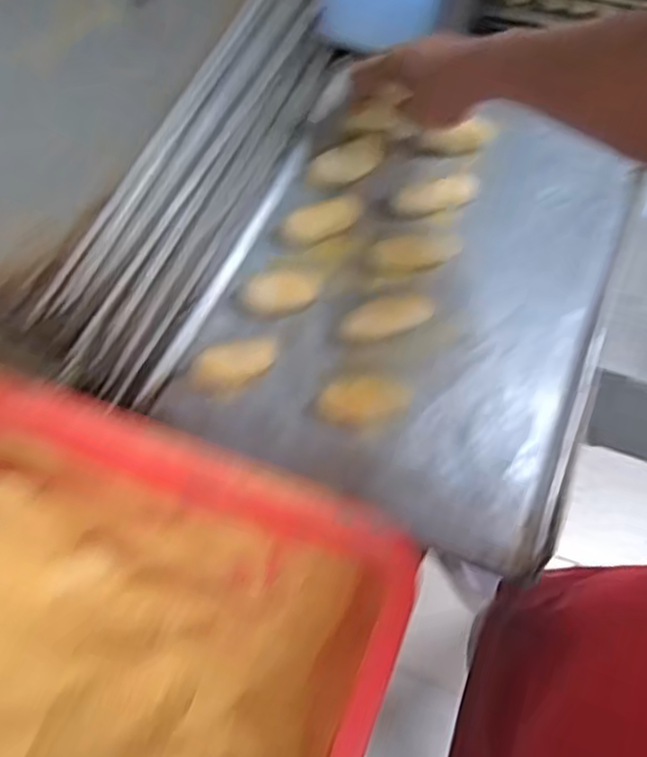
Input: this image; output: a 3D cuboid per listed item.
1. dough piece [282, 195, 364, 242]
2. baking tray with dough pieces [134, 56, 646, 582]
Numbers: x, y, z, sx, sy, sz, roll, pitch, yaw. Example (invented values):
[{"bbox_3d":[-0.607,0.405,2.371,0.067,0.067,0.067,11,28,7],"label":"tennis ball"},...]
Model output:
[{"bbox_3d":[0.001,-0.141,0.629,0.072,0.021,0.026,-18,65,-10],"label":"dough piece"},{"bbox_3d":[0.082,-0.083,0.618,0.318,0.028,0.411,22,64,9],"label":"baking tray with dough pieces"}]

